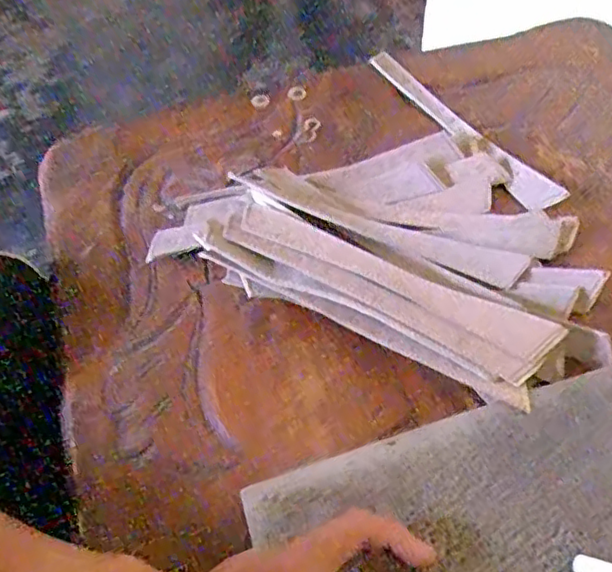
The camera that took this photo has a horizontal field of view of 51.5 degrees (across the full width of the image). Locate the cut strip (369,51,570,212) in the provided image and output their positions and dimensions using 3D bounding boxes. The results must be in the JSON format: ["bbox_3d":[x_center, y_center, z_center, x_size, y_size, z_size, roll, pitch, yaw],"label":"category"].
[{"bbox_3d":[0.102,-0.113,0.437,0.028,0.005,0.184,-30,58,-15],"label":"cut strip"}]

